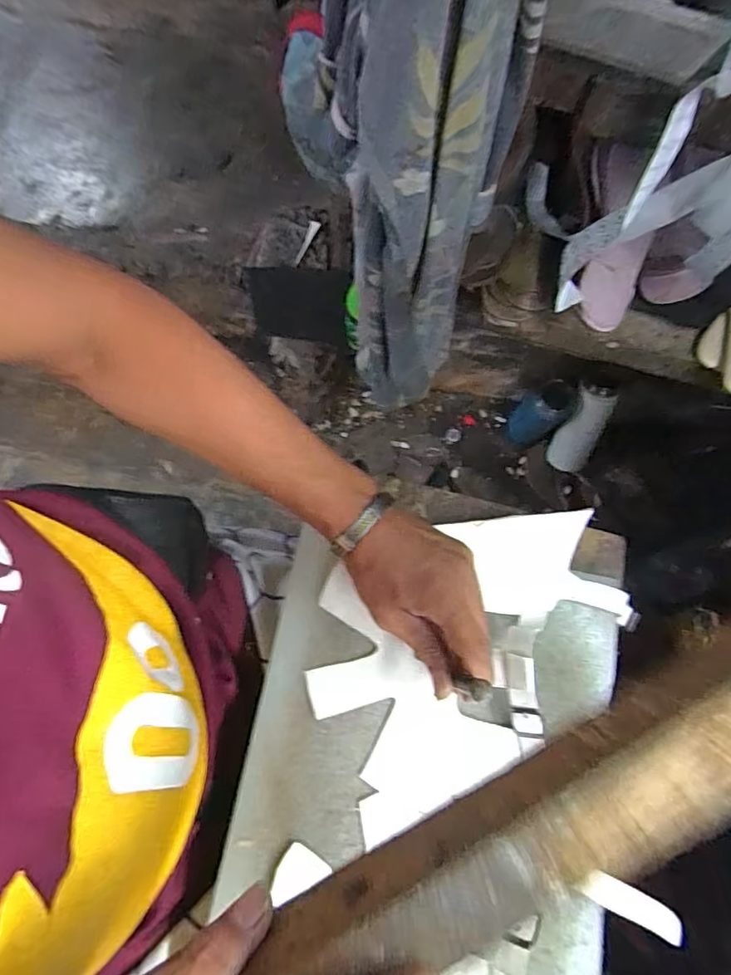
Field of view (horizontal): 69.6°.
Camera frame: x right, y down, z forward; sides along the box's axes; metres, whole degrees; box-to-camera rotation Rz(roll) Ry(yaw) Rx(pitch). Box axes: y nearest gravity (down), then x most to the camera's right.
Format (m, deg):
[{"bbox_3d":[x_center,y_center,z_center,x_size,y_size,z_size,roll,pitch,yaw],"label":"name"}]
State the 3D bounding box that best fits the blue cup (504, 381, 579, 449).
[{"bbox_3d":[0.315,-0.126,0.972,0.071,0.183,0.071,-39,79,-11],"label":"blue cup"}]

